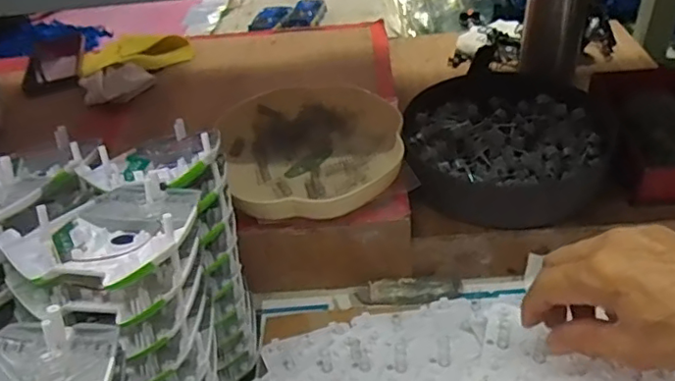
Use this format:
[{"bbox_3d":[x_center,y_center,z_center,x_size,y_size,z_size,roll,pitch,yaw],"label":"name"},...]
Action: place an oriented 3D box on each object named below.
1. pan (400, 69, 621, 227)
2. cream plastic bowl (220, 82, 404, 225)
[{"bbox_3d":[0.181,-0.062,0.639,0.213,0.041,0.247,2,41,9],"label":"pan"},{"bbox_3d":[-0.026,-0.047,0.619,0.184,0.039,0.200,-3,41,3],"label":"cream plastic bowl"}]

